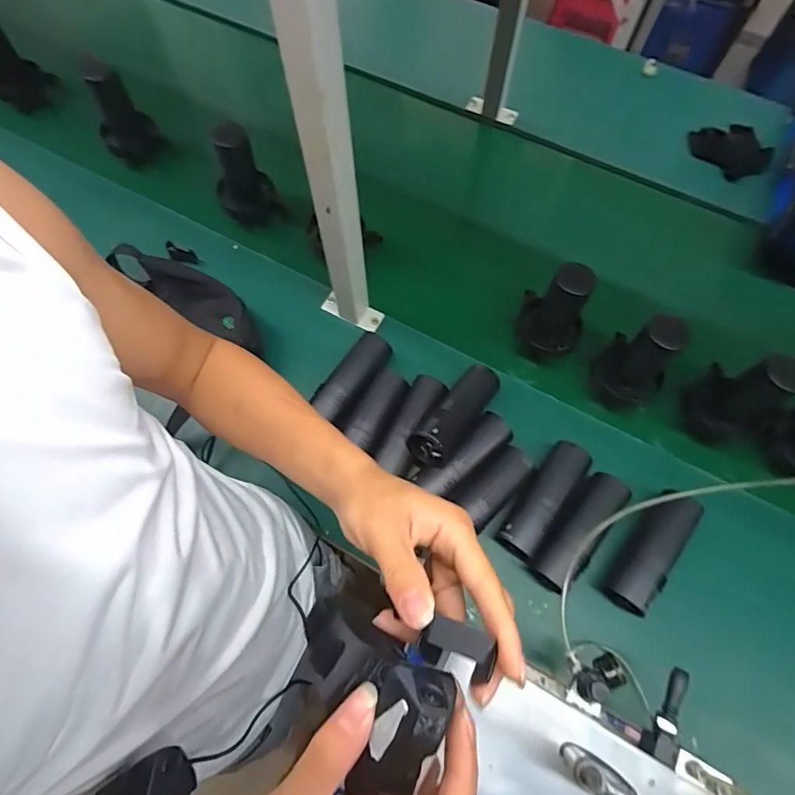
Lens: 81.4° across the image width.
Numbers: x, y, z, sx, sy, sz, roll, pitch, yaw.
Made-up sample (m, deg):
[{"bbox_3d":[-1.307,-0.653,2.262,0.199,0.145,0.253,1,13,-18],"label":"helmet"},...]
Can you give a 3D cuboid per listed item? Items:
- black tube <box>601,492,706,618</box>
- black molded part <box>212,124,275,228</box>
[{"bbox_3d":[0.325,0.196,0.592,0.055,0.055,0.161,34,85,12],"label":"black tube"},{"bbox_3d":[-0.259,-0.365,0.756,0.090,0.151,0.079,-21,70,-8],"label":"black molded part"}]

